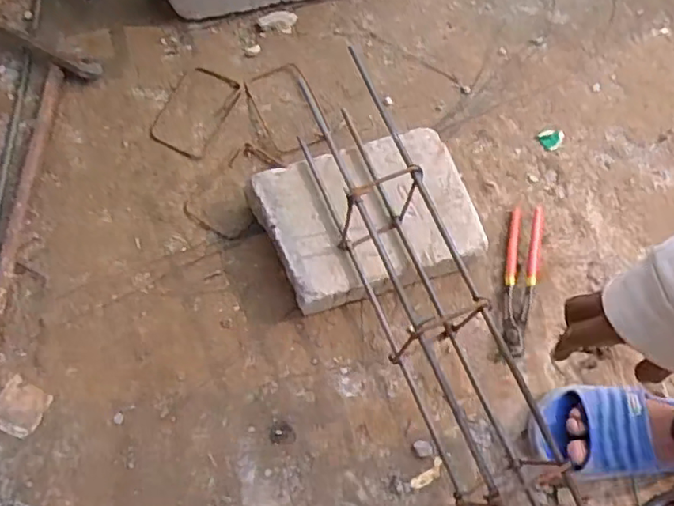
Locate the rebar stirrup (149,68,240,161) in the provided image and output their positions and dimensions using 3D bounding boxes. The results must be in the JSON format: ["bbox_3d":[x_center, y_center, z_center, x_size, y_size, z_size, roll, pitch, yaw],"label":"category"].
[{"bbox_3d":[-0.218,-0.218,0.932,0.093,0.020,0.149,25,69,8],"label":"rebar stirrup"}]

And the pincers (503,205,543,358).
[{"bbox_3d":[0.261,0.032,0.865,0.046,0.024,0.224,12,68,3],"label":"pincers"}]

